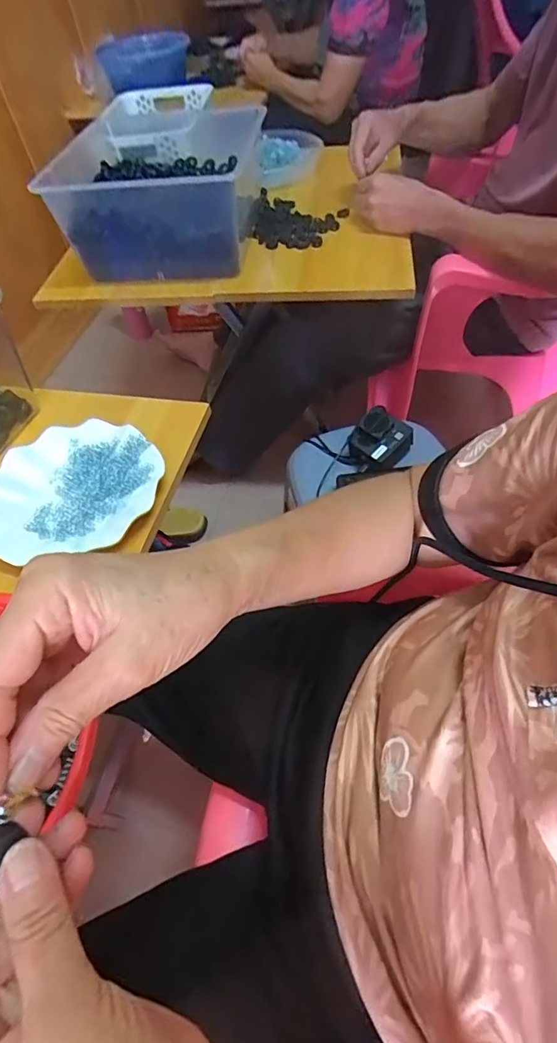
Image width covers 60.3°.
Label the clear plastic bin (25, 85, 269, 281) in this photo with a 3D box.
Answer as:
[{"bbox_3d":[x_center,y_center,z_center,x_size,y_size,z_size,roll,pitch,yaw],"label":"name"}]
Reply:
[{"bbox_3d":[-0.182,-0.558,0.800,0.310,0.140,0.377,5,55,9],"label":"clear plastic bin"}]

